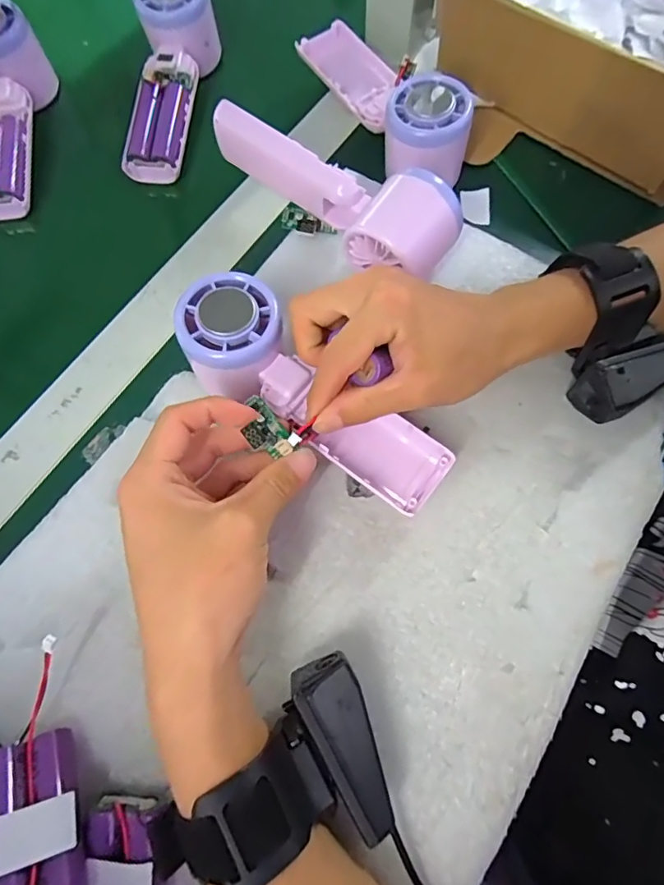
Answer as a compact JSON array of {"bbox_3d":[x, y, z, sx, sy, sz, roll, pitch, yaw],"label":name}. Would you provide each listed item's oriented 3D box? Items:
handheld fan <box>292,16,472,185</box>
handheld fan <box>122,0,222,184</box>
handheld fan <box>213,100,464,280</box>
[{"bbox_3d":[0.039,-0.250,0.359,0.057,0.051,0.169,-28,72,-8],"label":"handheld fan"},{"bbox_3d":[-0.125,-0.278,0.385,0.051,0.039,0.161,8,87,5],"label":"handheld fan"},{"bbox_3d":[-0.003,-0.149,0.318,0.164,0.063,0.049,27,74,11],"label":"handheld fan"}]

